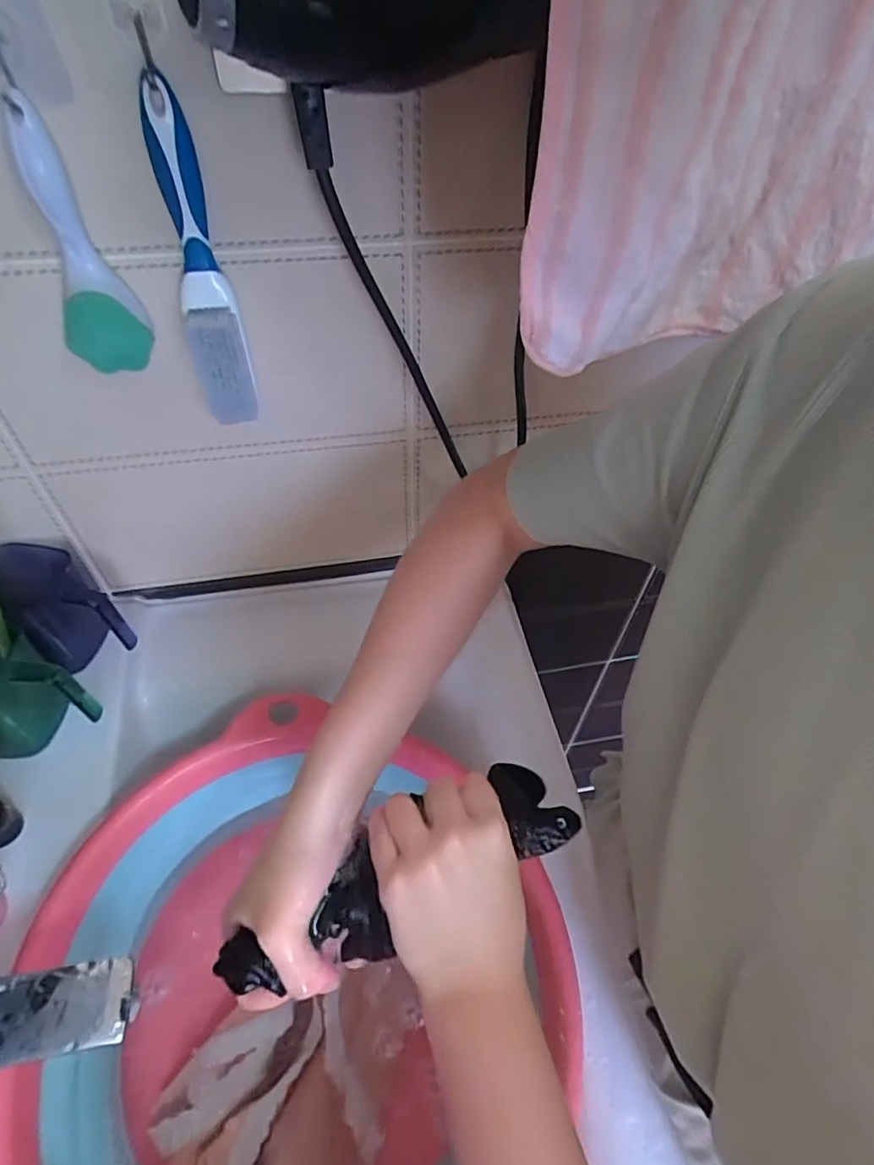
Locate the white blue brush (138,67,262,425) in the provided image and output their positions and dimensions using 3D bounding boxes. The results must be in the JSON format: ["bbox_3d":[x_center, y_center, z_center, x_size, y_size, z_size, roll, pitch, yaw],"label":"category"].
[{"bbox_3d":[-0.144,-0.183,0.357,0.035,0.181,0.038,-20,54,-17],"label":"white blue brush"}]

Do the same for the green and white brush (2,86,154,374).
[{"bbox_3d":[-0.208,-0.189,0.341,0.046,0.136,0.027,-20,54,-17],"label":"green and white brush"}]

